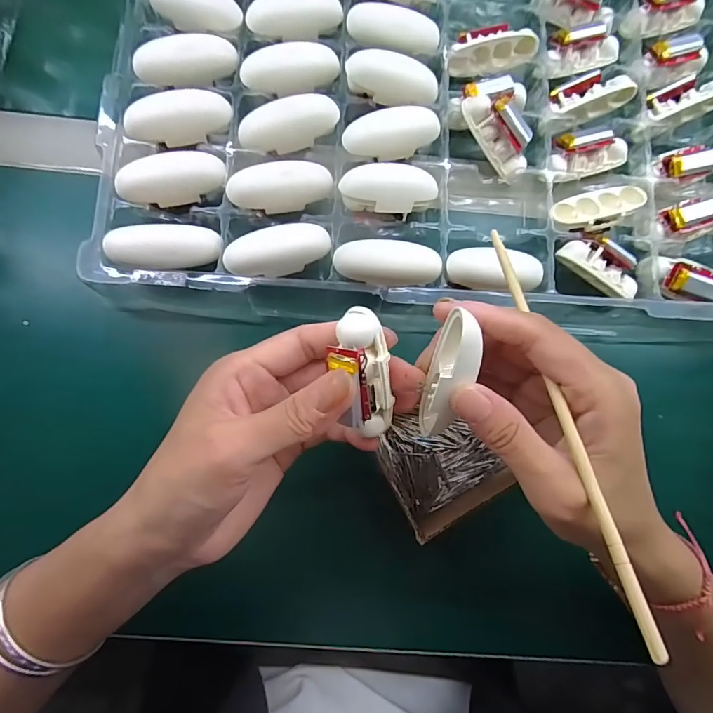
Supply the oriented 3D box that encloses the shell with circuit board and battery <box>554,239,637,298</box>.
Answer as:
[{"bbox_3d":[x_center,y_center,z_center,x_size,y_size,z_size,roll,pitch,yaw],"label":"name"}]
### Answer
[{"bbox_3d":[0.166,-0.064,0.288,0.060,0.018,0.030,26,82,1],"label":"shell with circuit board and battery"}]

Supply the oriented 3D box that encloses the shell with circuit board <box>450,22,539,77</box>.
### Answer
[{"bbox_3d":[0.100,-0.226,0.318,0.064,0.028,0.018,-6,39,5],"label":"shell with circuit board"}]

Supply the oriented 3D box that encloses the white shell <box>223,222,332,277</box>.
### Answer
[{"bbox_3d":[-0.050,-0.068,0.276,0.066,0.014,0.028,-17,83,-4],"label":"white shell"}]

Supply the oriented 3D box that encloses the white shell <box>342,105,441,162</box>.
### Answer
[{"bbox_3d":[0.024,-0.150,0.290,0.065,0.014,0.028,-12,83,-4],"label":"white shell"}]

